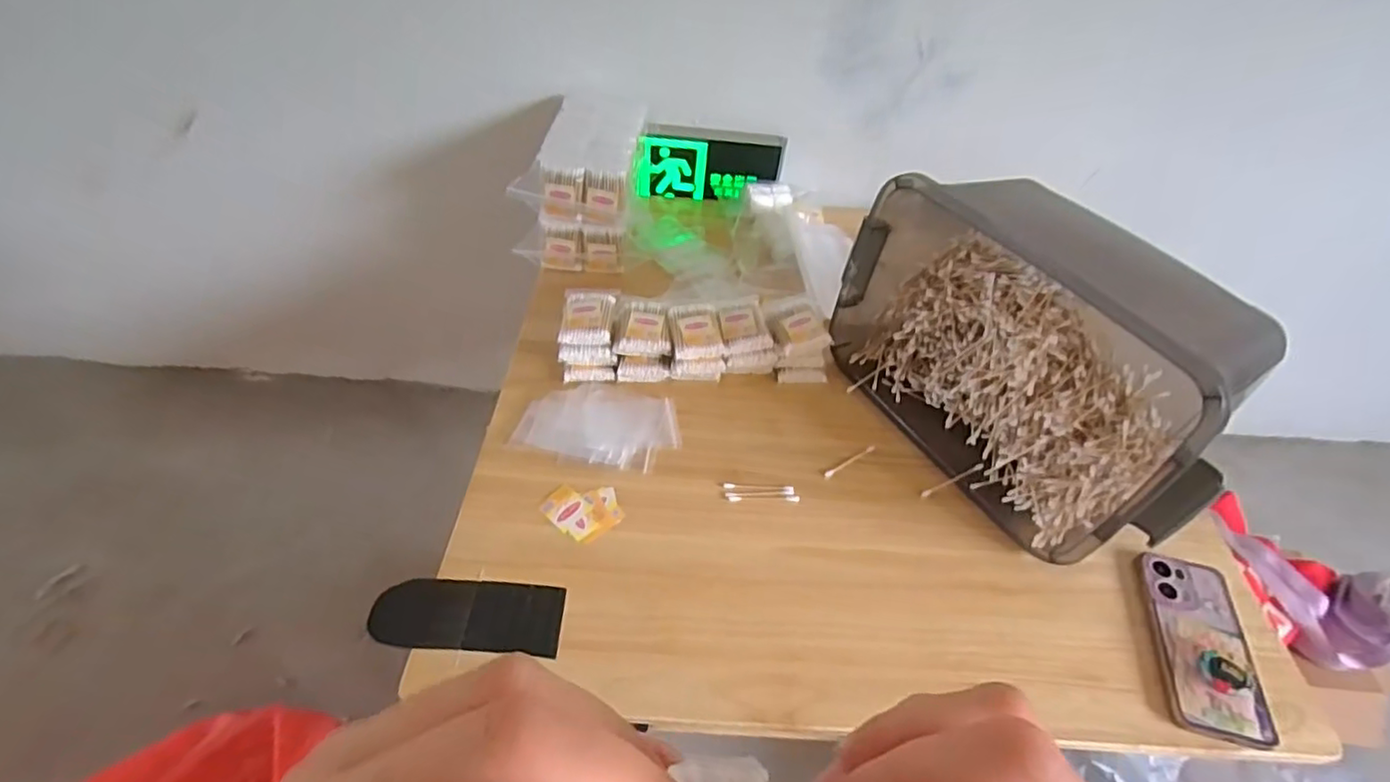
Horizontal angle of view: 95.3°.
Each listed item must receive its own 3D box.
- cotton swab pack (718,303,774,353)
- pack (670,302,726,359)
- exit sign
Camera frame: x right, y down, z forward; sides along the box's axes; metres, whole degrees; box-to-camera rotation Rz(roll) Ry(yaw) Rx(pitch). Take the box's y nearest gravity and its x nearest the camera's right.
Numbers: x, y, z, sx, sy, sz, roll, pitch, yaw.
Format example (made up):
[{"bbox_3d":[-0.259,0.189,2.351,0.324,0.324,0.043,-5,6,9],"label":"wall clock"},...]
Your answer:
[{"bbox_3d":[0.056,-0.075,0.736,0.054,0.017,0.067,-5,48,-10],"label":"cotton swab pack"},{"bbox_3d":[0.001,-0.070,0.725,0.057,0.017,0.074,-5,48,-9],"label":"pack"},{"bbox_3d":[0.024,-0.341,0.967,0.215,0.107,0.042,7,47,1],"label":"exit sign"}]

